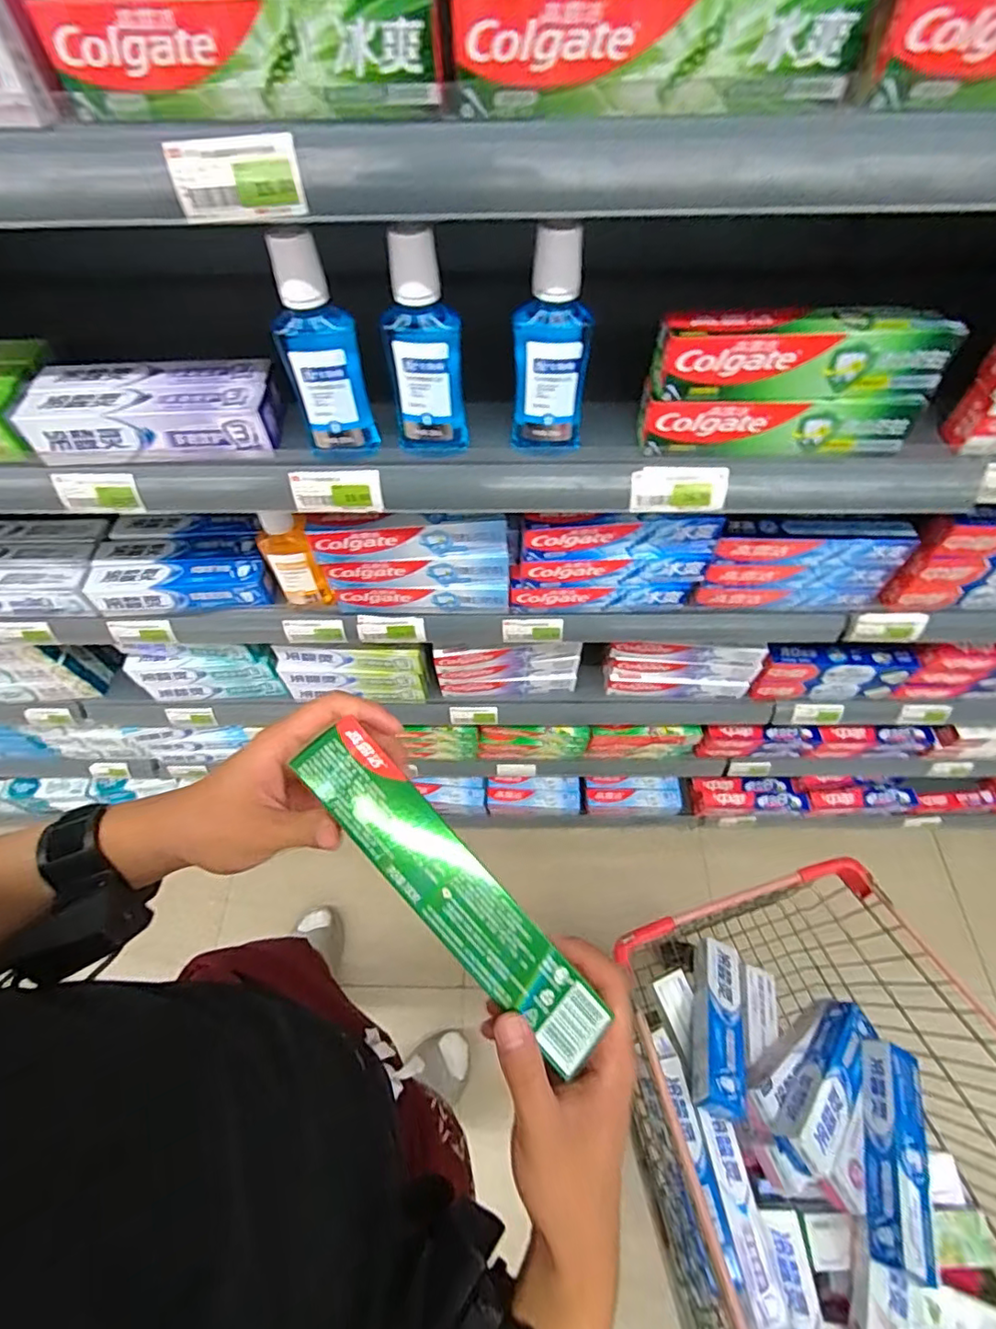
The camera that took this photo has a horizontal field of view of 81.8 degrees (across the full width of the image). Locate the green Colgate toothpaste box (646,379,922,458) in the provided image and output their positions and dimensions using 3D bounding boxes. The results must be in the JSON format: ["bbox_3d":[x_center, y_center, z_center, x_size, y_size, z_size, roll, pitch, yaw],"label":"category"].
[{"bbox_3d":[0.254,-0.224,0.531,0.238,0.052,0.034,1,58,2],"label":"green Colgate toothpaste box"}]

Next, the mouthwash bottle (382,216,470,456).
[{"bbox_3d":[-0.064,-0.269,0.496,0.064,0.179,0.035,-7,58,-3],"label":"mouthwash bottle"}]

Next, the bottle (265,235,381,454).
[{"bbox_3d":[-0.151,-0.266,0.495,0.065,0.179,0.039,-16,59,-8],"label":"bottle"}]

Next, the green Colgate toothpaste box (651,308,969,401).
[{"bbox_3d":[0.255,-0.263,0.489,0.234,0.059,0.034,0,58,2],"label":"green Colgate toothpaste box"}]

